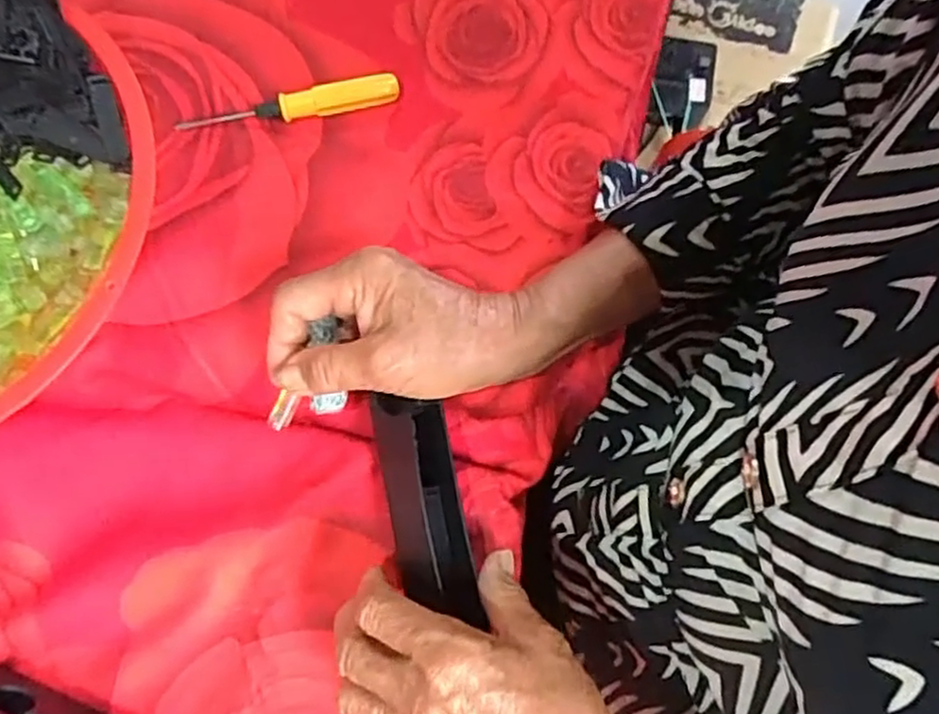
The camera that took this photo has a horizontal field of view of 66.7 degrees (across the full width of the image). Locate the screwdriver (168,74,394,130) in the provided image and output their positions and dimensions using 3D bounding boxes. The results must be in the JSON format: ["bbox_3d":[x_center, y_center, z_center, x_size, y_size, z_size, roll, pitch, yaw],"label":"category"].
[{"bbox_3d":[-0.101,-0.142,0.403,0.122,0.013,0.015,-14,78,-2],"label":"screwdriver"}]

